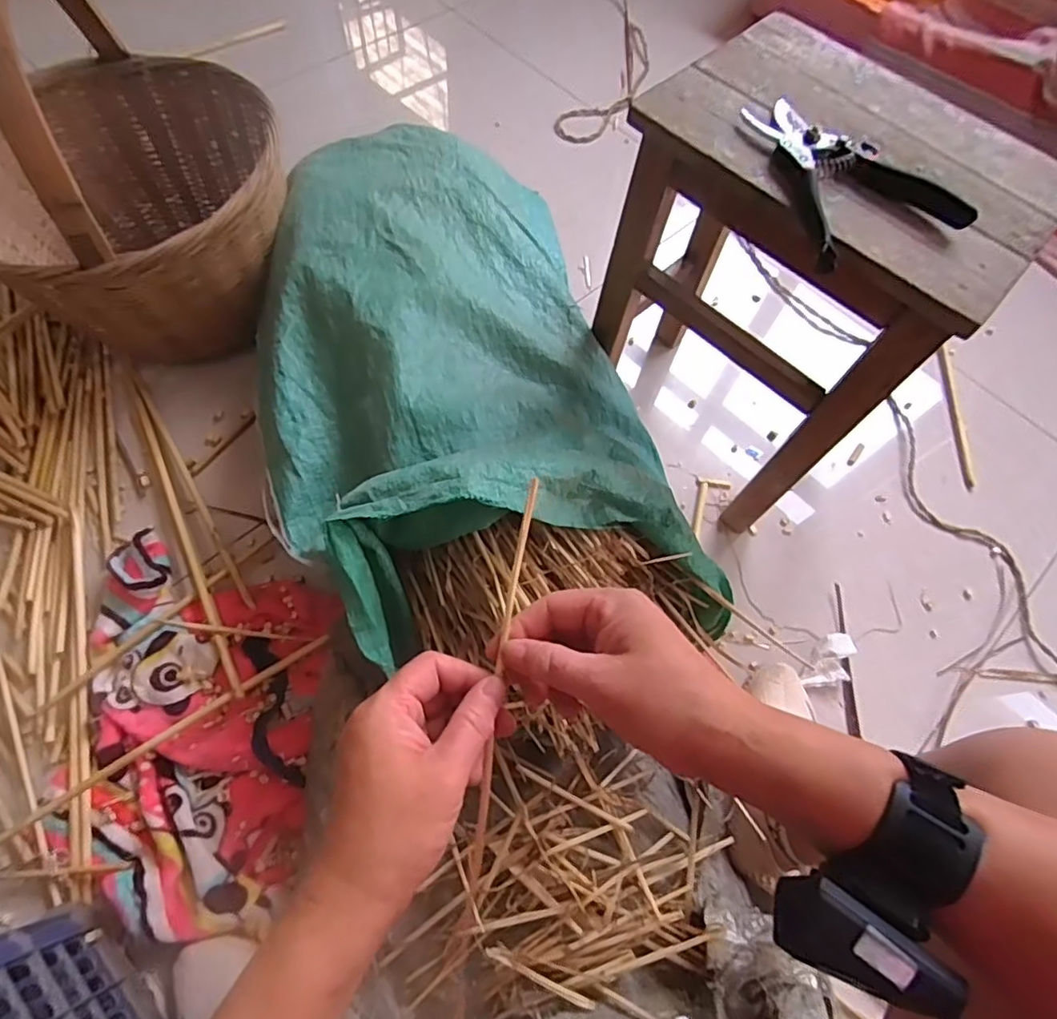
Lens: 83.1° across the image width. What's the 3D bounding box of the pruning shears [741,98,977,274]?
[{"bbox_3d":[0.261,-0.292,0.512,0.143,0.022,0.189,-21,69,-13],"label":"pruning shears"}]

